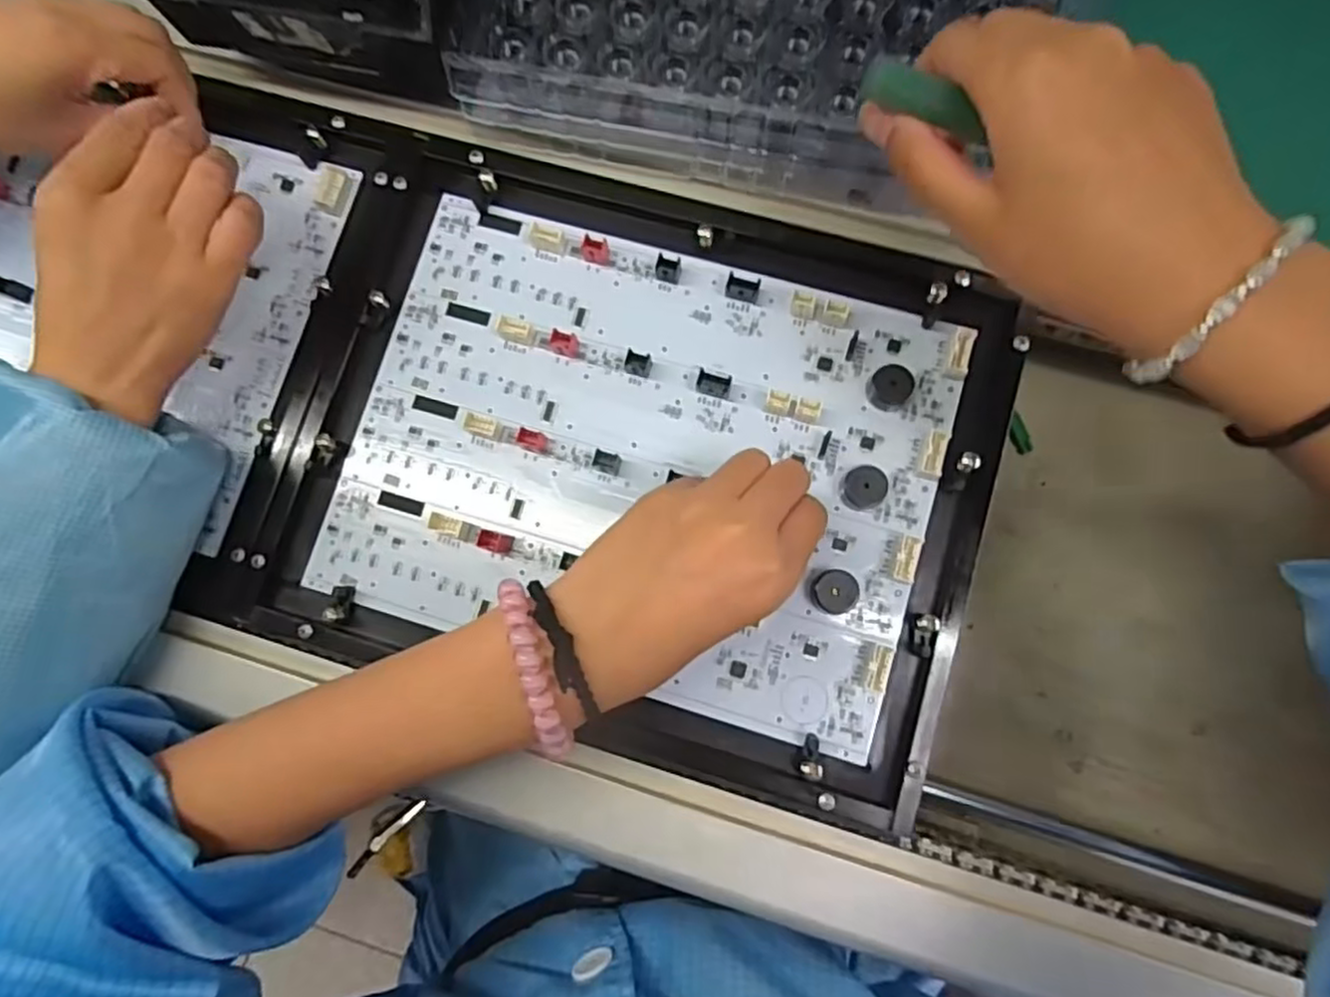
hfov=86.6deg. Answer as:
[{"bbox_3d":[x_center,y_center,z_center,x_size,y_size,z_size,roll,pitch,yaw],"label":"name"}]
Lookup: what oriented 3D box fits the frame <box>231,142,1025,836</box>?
[{"bbox_3d":[-0.015,-0.019,0.355,0.330,0.014,0.268,16,84,6],"label":"frame"}]

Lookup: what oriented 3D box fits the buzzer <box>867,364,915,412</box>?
[{"bbox_3d":[0.113,-0.056,0.353,0.021,0.010,0.021,-1,82,4],"label":"buzzer"}]

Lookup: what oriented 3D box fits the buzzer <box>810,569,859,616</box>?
[{"bbox_3d":[0.081,0.045,0.340,0.022,0.008,0.021,-1,82,4],"label":"buzzer"}]

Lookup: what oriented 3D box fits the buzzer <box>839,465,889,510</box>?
[{"bbox_3d":[0.097,-0.005,0.345,0.021,0.013,0.020,-1,82,4],"label":"buzzer"}]

